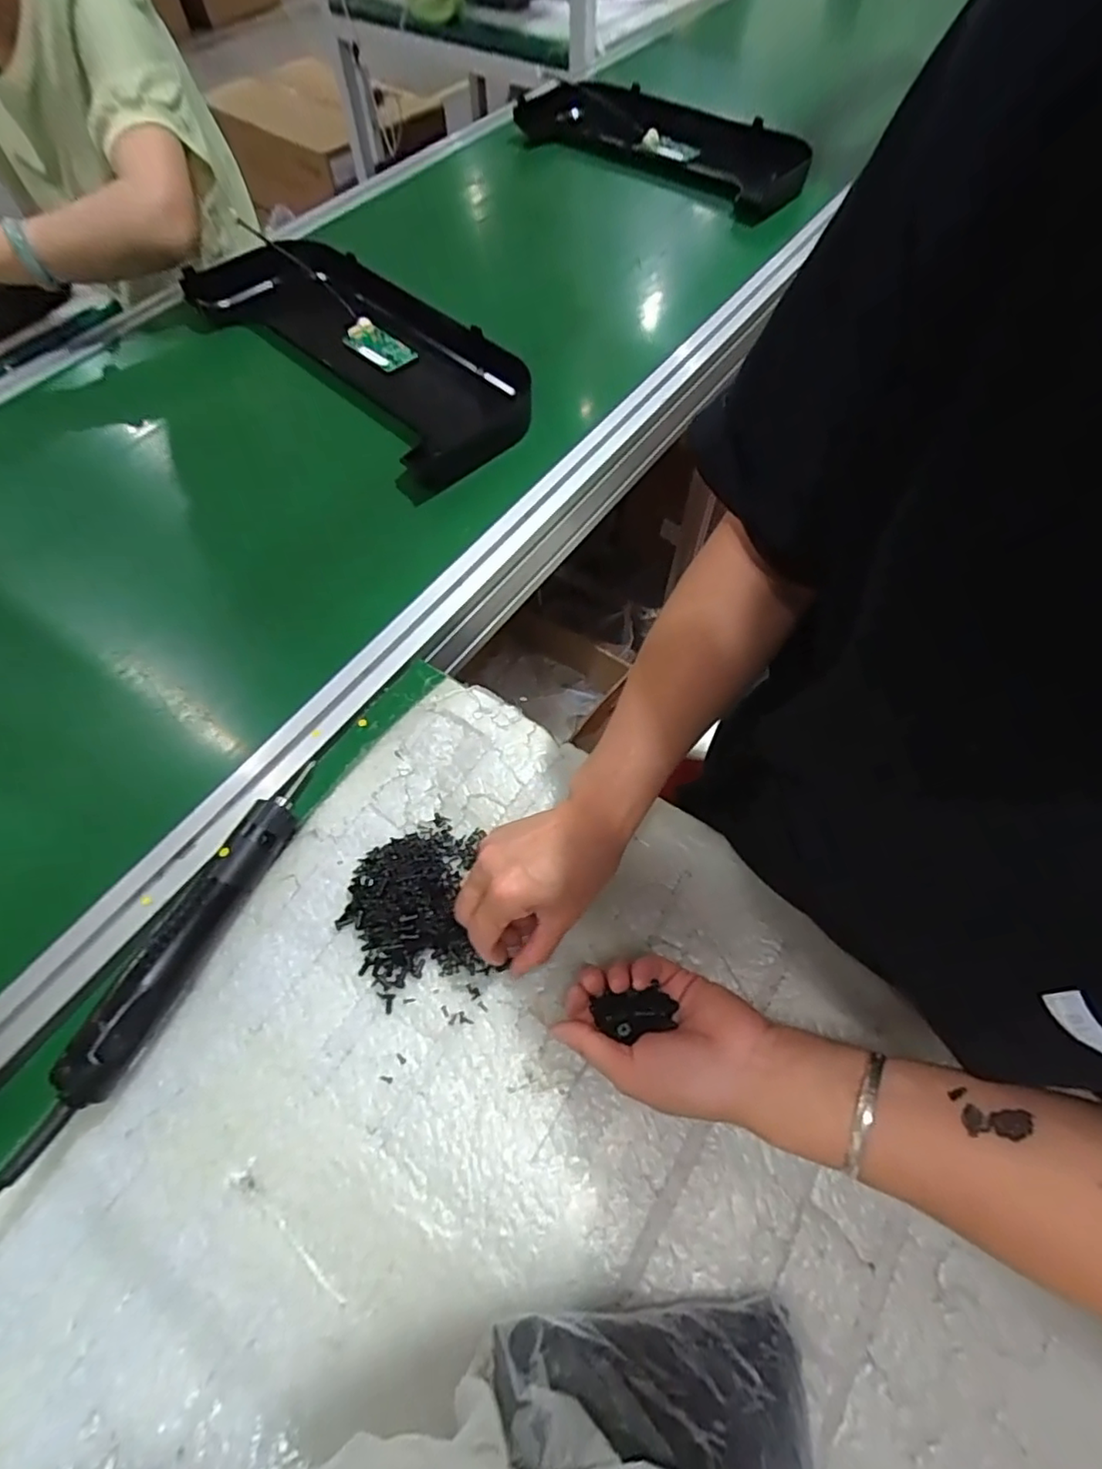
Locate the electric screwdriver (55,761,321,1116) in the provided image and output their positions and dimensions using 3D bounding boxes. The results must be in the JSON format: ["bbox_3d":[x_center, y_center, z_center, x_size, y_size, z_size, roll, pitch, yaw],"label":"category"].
[{"bbox_3d":[-0.233,0.117,0.411,0.036,0.041,0.227,19,63,11],"label":"electric screwdriver"}]

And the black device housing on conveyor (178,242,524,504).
[{"bbox_3d":[-0.234,-0.462,0.731,0.200,0.047,0.492,-37,67,-18],"label":"black device housing on conveyor"}]

